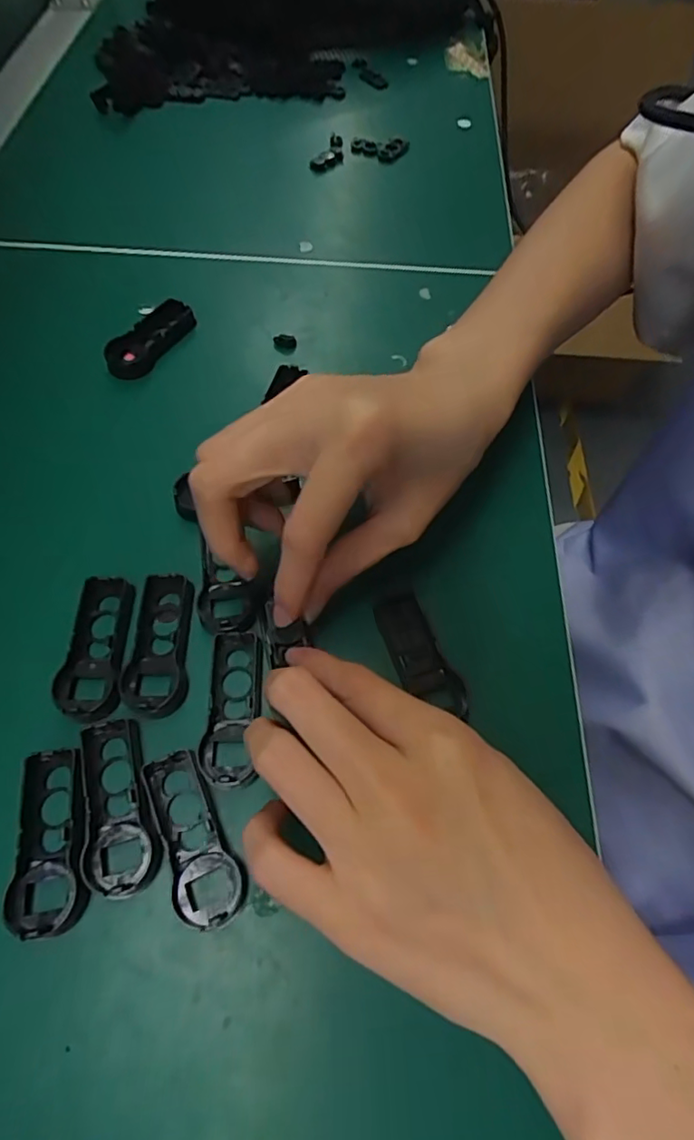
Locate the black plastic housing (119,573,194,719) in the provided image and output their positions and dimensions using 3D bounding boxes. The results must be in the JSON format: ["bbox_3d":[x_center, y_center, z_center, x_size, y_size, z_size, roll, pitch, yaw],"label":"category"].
[{"bbox_3d":[-0.073,0.027,0.217,0.022,0.006,0.058,-2,61,-3],"label":"black plastic housing"}]

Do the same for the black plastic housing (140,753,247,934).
[{"bbox_3d":[-0.052,0.088,0.185,0.021,0.006,0.055,-24,64,-14],"label":"black plastic housing"}]

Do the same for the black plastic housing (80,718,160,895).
[{"bbox_3d":[-0.078,0.078,0.189,0.022,0.006,0.056,-15,63,-10],"label":"black plastic housing"}]

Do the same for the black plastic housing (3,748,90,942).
[{"bbox_3d":[-0.097,0.088,0.185,0.023,0.007,0.056,-8,62,-6],"label":"black plastic housing"}]

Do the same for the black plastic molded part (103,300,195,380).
[{"bbox_3d":[-0.106,-0.122,0.295,0.023,0.012,0.054,25,63,11],"label":"black plastic molded part"}]

